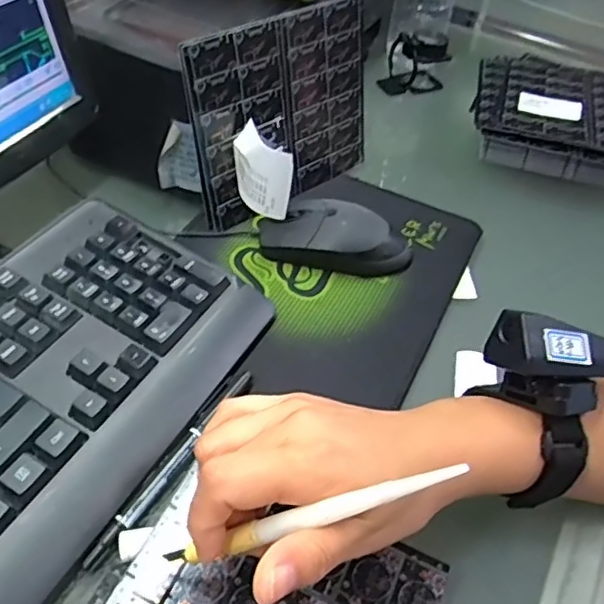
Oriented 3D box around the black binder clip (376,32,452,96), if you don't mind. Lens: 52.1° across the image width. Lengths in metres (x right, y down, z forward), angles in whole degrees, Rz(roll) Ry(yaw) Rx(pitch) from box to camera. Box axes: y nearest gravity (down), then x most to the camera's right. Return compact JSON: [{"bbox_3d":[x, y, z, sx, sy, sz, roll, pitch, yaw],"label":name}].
[{"bbox_3d":[0.122,-0.263,0.681,0.070,0.060,0.044,-17,51,-21],"label":"black binder clip"}]

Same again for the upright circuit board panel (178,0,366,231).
[{"bbox_3d":[-0.010,-0.149,0.490,0.169,0.144,0.008,-32,46,-29],"label":"upright circuit board panel"}]

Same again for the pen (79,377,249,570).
[{"bbox_3d":[-0.070,0.089,0.349,0.009,0.008,0.139,26,50,17],"label":"pen"}]

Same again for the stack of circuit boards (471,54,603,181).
[{"bbox_3d":[0.290,-0.189,0.627,0.229,0.044,0.183,12,47,5],"label":"stack of circuit boards"}]

